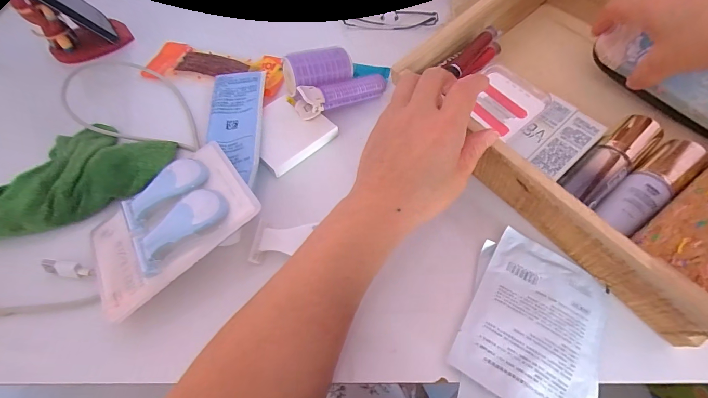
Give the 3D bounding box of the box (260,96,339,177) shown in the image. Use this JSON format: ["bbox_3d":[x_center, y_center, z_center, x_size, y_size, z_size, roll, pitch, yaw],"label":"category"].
[{"bbox_3d":[-0.072,-0.073,0.350,0.085,0.017,0.076,-40,67,-22],"label":"box"}]

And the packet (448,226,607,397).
[{"bbox_3d":[0.144,0.097,0.260,0.101,0.011,0.125,28,62,15],"label":"packet"}]

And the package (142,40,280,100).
[{"bbox_3d":[-0.171,-0.165,0.419,0.170,0.011,0.069,9,59,4],"label":"package"}]

